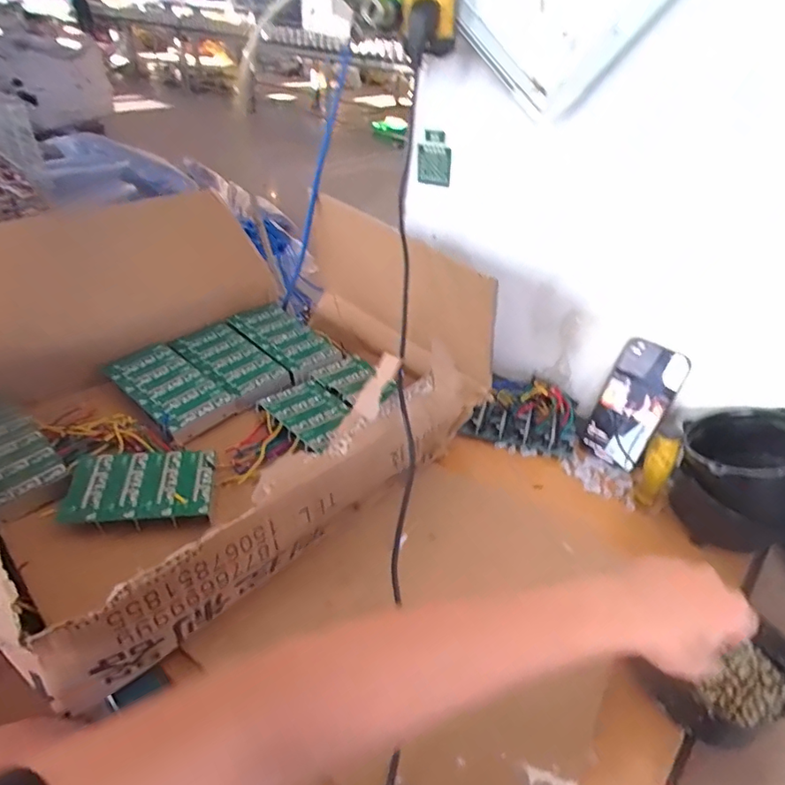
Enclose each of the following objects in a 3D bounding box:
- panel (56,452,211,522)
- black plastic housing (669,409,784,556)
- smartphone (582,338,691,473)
[{"bbox_3d":[-0.241,0.089,0.501,0.131,0.015,0.076,-3,36,-11],"label":"panel"},{"bbox_3d":[0.377,0.096,0.576,0.117,0.137,0.113,20,38,20],"label":"black plastic housing"},{"bbox_3d":[0.307,0.015,0.669,0.012,0.158,0.083,2,26,-44],"label":"smartphone"}]

